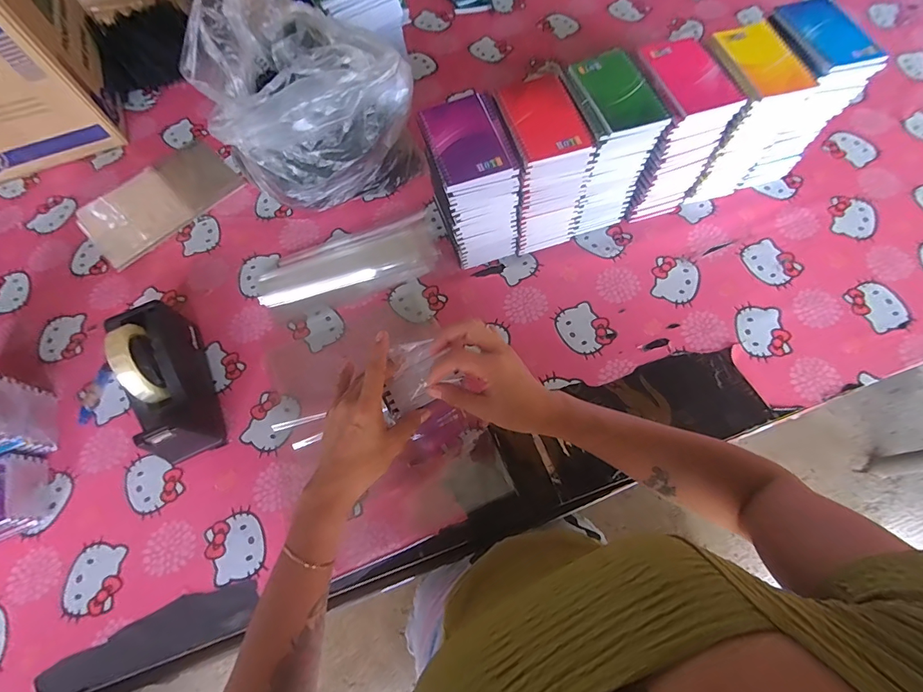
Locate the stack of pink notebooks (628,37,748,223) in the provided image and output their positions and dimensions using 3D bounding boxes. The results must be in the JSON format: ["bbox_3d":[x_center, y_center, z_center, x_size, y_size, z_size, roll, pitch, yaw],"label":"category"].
[{"bbox_3d":[0.295,-0.302,0.633,0.097,0.219,0.127,-15,68,-4],"label":"stack of pink notebooks"}]

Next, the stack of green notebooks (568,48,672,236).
[{"bbox_3d":[0.198,-0.275,0.628,0.104,0.217,0.129,-13,68,-3],"label":"stack of green notebooks"}]

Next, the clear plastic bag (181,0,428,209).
[{"bbox_3d":[-0.226,-0.359,0.657,0.281,0.248,0.254,25,71,12],"label":"clear plastic bag"}]

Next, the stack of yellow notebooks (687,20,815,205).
[{"bbox_3d":[0.385,-0.327,0.640,0.107,0.214,0.128,-17,68,-5],"label":"stack of yellow notebooks"}]

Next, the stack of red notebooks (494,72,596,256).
[{"bbox_3d":[0.111,-0.238,0.613,0.098,0.217,0.123,-16,68,-4],"label":"stack of red notebooks"}]

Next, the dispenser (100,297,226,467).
[{"bbox_3d":[-0.398,0.041,0.572,0.079,0.126,0.208,-25,69,-8],"label":"dispenser"}]

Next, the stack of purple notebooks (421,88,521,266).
[{"bbox_3d":[0.015,-0.212,0.606,0.100,0.212,0.124,-18,68,-5],"label":"stack of purple notebooks"}]

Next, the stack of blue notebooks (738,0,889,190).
[{"bbox_3d":[0.482,-0.366,0.650,0.099,0.224,0.147,-9,68,-1],"label":"stack of blue notebooks"}]

